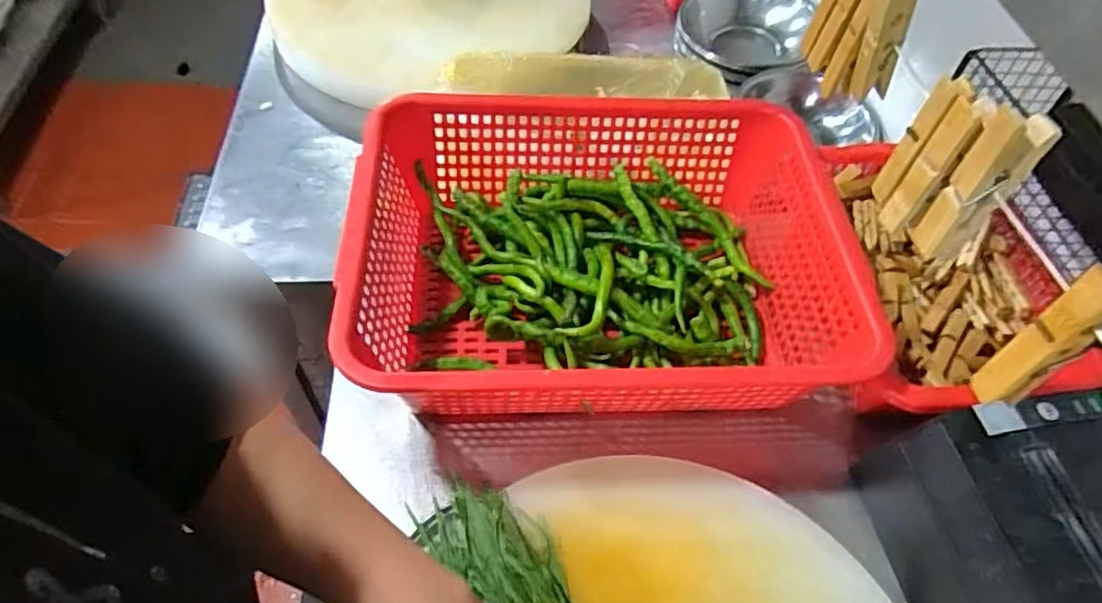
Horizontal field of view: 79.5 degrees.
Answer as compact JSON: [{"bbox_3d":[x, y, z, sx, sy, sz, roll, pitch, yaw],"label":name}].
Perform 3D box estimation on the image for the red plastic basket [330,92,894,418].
[{"bbox_3d":[0.040,-0.038,0.559,0.378,0.119,0.303,-3,55,-3],"label":"red plastic basket"}]

